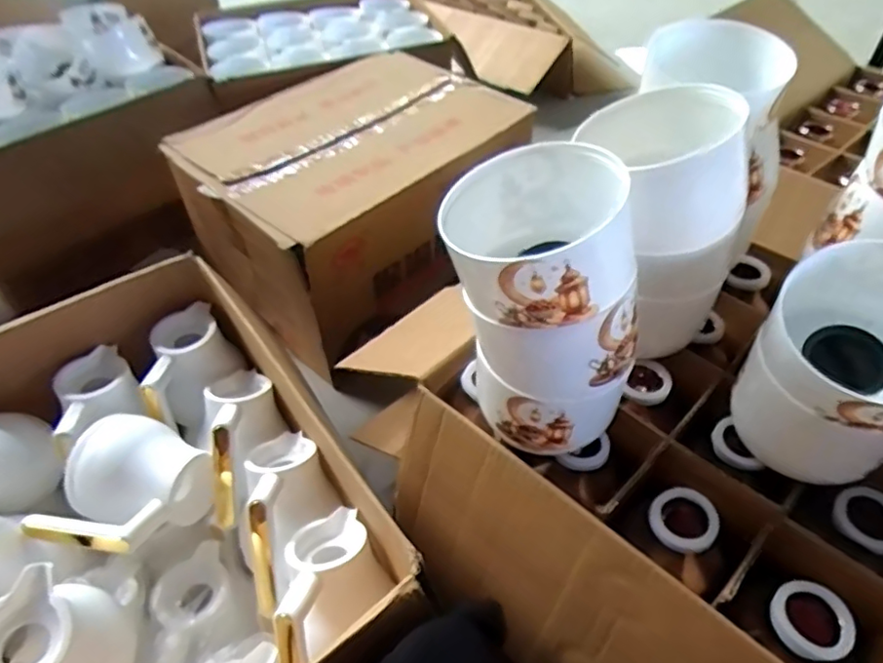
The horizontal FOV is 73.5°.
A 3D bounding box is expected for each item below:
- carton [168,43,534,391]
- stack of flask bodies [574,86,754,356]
[{"bbox_3d":[-0.177,-0.306,1.241,0.475,0.297,0.615,34,56,29],"label":"carton"},{"bbox_3d":[0.210,-0.107,0.579,0.120,0.244,0.130,-8,47,-5],"label":"stack of flask bodies"}]

